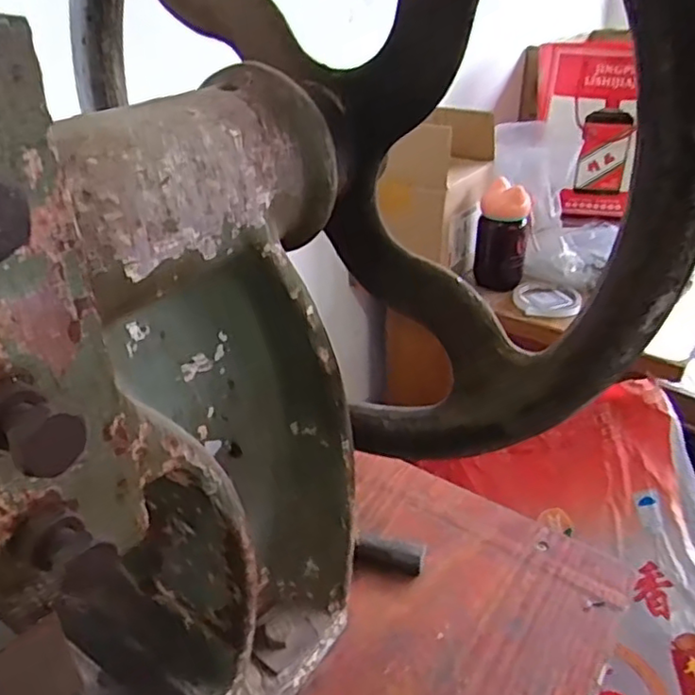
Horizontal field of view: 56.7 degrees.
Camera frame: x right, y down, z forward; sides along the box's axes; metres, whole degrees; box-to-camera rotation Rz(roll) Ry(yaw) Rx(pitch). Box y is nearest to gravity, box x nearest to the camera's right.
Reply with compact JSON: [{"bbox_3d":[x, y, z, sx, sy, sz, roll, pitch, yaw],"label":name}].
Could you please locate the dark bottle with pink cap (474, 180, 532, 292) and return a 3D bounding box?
[{"bbox_3d":[0.220,-0.155,0.913,0.067,0.148,0.057,8,32,14],"label":"dark bottle with pink cap"}]

